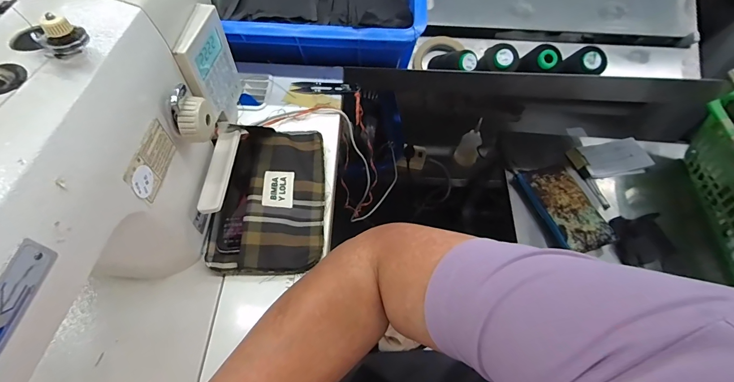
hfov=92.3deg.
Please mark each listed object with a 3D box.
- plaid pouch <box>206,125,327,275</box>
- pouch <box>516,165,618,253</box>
[{"bbox_3d":[-0.113,0.002,0.423,0.123,0.017,0.191,-1,58,-3],"label":"plaid pouch"},{"bbox_3d":[0.406,0.026,0.722,0.112,0.038,0.202,-12,59,-10],"label":"pouch"}]

